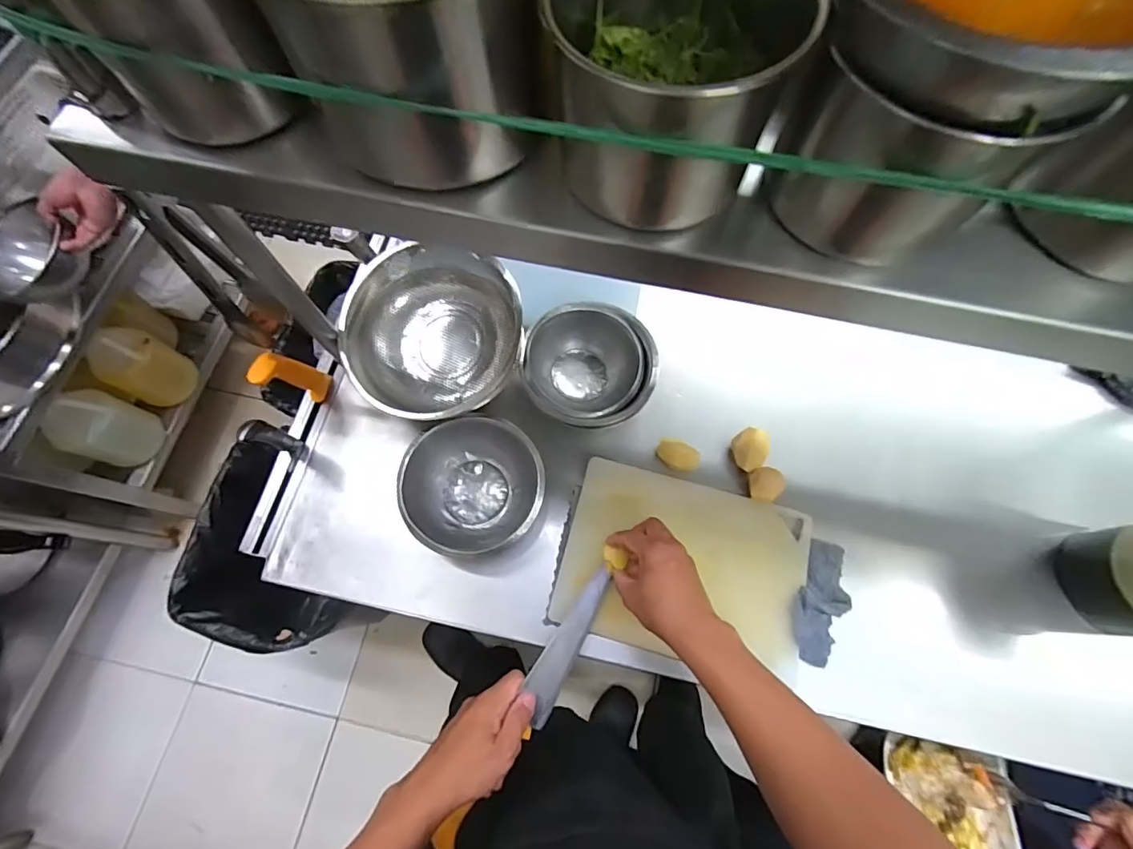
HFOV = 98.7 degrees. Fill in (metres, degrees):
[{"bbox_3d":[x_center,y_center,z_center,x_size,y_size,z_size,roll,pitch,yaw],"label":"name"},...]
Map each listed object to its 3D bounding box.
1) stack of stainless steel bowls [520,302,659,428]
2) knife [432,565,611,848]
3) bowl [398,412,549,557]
[{"bbox_3d":[0.029,-0.068,0.646,0.162,0.088,0.154,13,70,4],"label":"stack of stainless steel bowls"},{"bbox_3d":[-0.033,0.300,0.531,0.039,0.021,0.313,31,65,10],"label":"knife"},{"bbox_3d":[-0.112,0.080,0.606,0.165,0.081,0.149,-15,71,-6],"label":"bowl"}]

